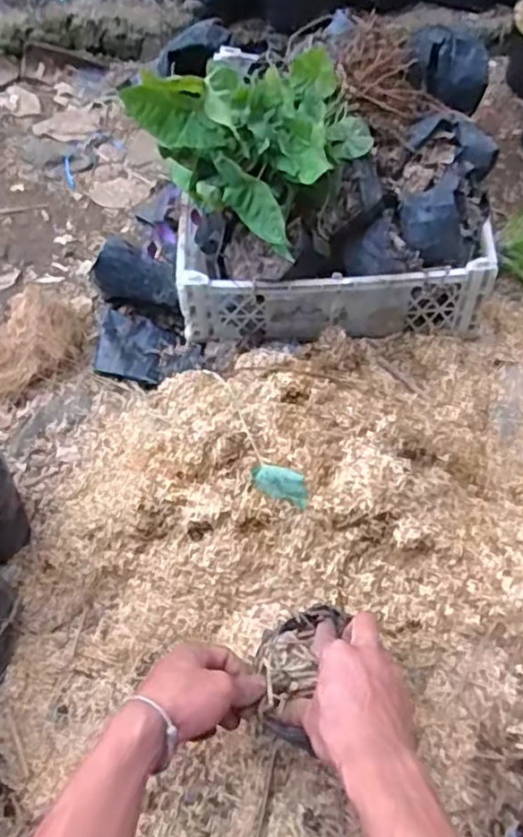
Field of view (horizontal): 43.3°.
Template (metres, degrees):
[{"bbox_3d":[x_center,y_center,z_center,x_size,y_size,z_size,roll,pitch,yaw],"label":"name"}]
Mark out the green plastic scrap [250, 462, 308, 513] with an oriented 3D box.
[{"bbox_3d":[0.020,0.066,0.667,0.062,0.013,0.033,19,88,11],"label":"green plastic scrap"}]

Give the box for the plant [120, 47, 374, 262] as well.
[{"bbox_3d":[-0.007,-0.333,0.764,0.233,0.172,0.191,27,62,16],"label":"plant"}]

